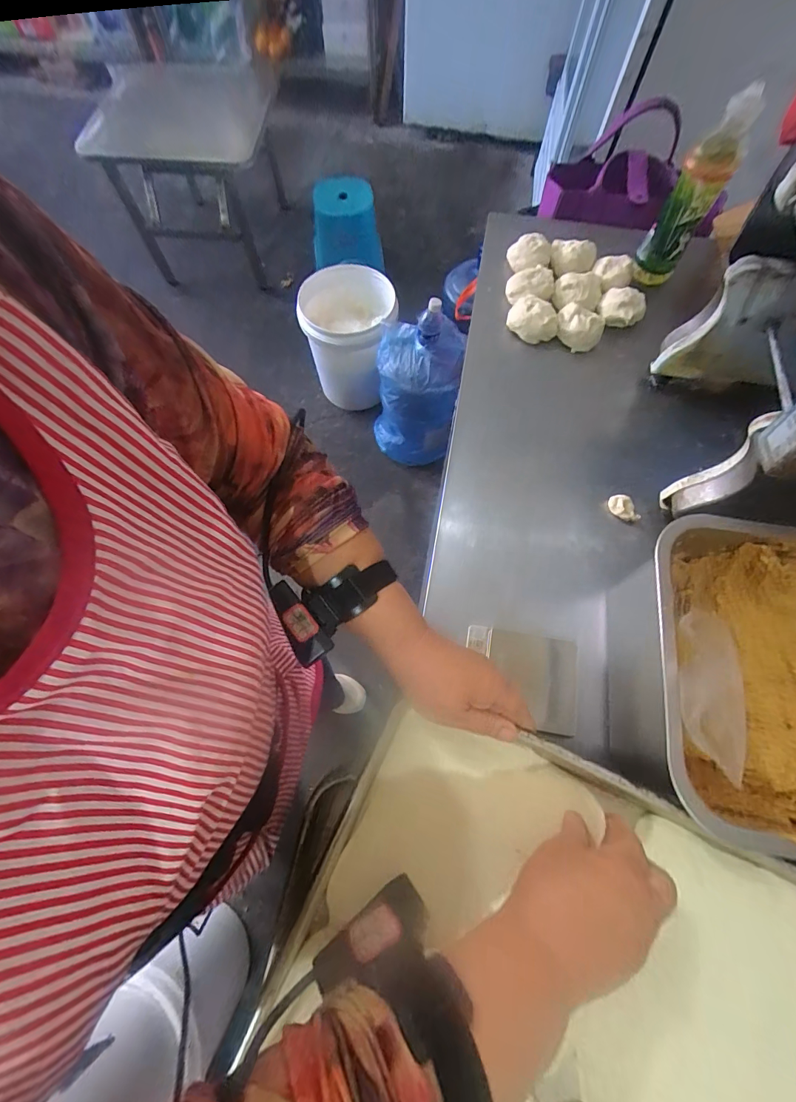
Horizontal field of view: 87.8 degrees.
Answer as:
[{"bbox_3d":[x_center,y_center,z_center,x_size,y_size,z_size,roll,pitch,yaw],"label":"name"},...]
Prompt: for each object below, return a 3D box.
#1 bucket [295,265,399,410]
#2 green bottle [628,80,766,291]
[{"bbox_3d":[-0.158,-0.705,1.390,0.284,0.340,0.352,-7,70,-3],"label":"bucket"},{"bbox_3d":[0.445,-0.535,0.631,0.071,0.232,0.063,31,72,10],"label":"green bottle"}]

